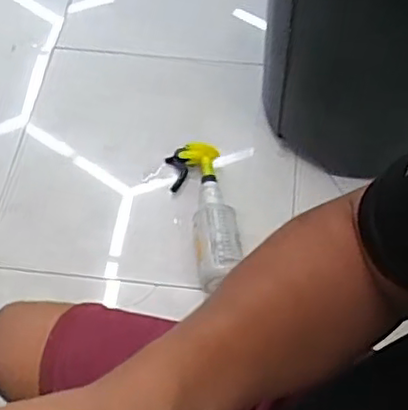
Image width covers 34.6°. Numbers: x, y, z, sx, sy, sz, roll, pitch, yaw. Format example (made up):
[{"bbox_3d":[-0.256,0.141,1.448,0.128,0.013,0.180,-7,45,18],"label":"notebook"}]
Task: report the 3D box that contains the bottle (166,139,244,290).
[{"bbox_3d":[0.004,0.011,1.256,0.100,0.070,0.326,-11,57,-8],"label":"bottle"}]

